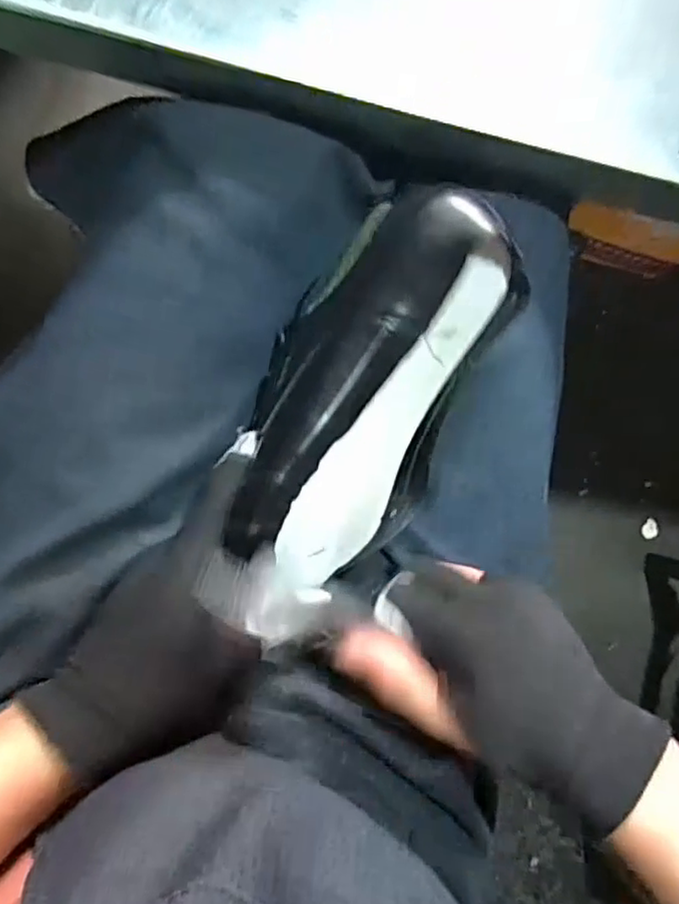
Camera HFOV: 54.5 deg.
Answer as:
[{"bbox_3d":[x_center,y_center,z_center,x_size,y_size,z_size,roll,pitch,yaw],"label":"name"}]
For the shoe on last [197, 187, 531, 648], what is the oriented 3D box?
[{"bbox_3d":[0.009,-0.017,0.337,0.101,0.085,0.224,25,93,-7],"label":"shoe on last"}]

